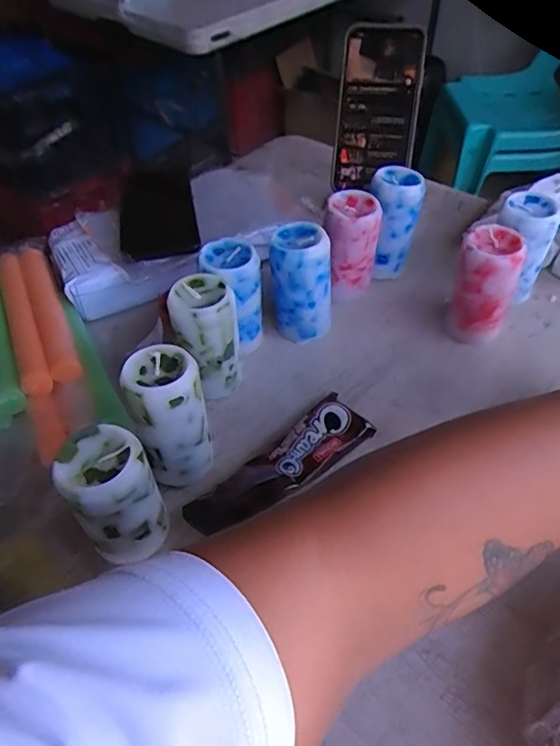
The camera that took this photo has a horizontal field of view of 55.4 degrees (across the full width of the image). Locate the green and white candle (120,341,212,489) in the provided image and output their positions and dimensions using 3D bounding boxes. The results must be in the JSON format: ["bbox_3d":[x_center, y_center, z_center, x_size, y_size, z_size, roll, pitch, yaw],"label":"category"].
[{"bbox_3d":[-0.077,0.032,0.377,0.047,0.098,0.051,-2,48,2],"label":"green and white candle"}]

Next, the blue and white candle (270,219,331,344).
[{"bbox_3d":[0.020,-0.078,0.477,0.049,0.099,0.053,-1,48,3],"label":"blue and white candle"}]

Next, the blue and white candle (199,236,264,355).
[{"bbox_3d":[-0.039,-0.062,0.462,0.044,0.097,0.045,-2,48,2],"label":"blue and white candle"}]

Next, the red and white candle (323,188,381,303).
[{"bbox_3d":[0.068,-0.116,0.508,0.049,0.096,0.054,3,49,6],"label":"red and white candle"}]

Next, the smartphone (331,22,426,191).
[{"bbox_3d":[0.102,-0.268,0.544,0.078,0.150,0.010,6,16,2],"label":"smartphone"}]

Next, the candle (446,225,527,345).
[{"bbox_3d":[0.177,-0.071,0.464,0.047,0.097,0.048,19,52,19],"label":"candle"}]

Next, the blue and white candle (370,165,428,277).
[{"bbox_3d":[0.112,-0.147,0.531,0.046,0.103,0.053,-8,48,-4],"label":"blue and white candle"}]

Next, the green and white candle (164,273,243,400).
[{"bbox_3d":[-0.058,-0.026,0.429,0.049,0.096,0.048,-2,48,2],"label":"green and white candle"}]

